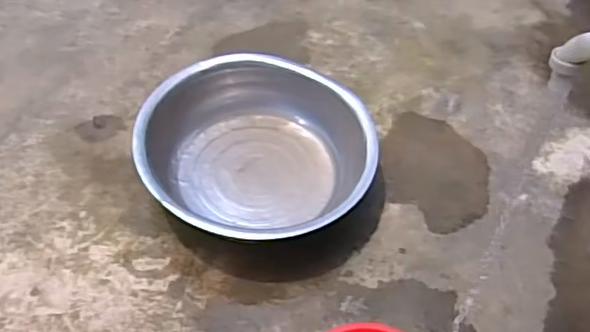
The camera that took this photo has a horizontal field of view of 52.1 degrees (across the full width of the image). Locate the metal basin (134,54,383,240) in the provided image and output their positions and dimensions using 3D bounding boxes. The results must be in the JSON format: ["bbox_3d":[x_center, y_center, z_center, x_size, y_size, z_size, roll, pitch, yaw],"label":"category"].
[{"bbox_3d":[-0.105,-0.031,1.638,0.585,0.211,0.536,1,53,-2],"label":"metal basin"}]

